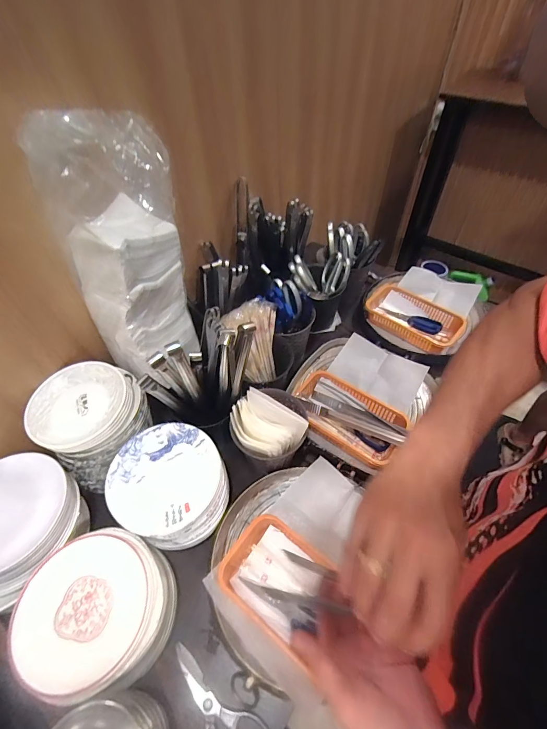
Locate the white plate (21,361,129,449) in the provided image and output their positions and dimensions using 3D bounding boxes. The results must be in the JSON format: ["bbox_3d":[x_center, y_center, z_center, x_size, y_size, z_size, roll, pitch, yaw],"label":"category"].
[{"bbox_3d":[-0.335,0.064,0.586,0.162,0.025,0.146,-37,60,-24],"label":"white plate"}]

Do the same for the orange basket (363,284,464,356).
[{"bbox_3d":[0.349,-0.124,0.880,0.160,0.049,0.249,-38,60,-24],"label":"orange basket"}]

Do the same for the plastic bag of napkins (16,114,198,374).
[{"bbox_3d":[-0.226,-0.164,0.545,0.190,0.363,0.145,-29,57,-19],"label":"plastic bag of napkins"}]

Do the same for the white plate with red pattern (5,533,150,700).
[{"bbox_3d":[-0.263,0.333,0.472,0.163,0.024,0.170,-1,52,1],"label":"white plate with red pattern"}]

